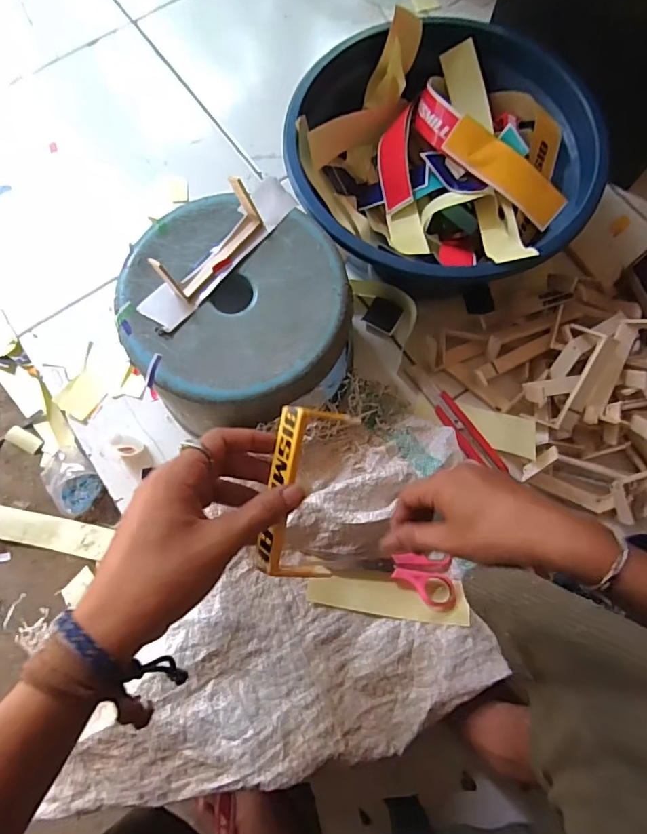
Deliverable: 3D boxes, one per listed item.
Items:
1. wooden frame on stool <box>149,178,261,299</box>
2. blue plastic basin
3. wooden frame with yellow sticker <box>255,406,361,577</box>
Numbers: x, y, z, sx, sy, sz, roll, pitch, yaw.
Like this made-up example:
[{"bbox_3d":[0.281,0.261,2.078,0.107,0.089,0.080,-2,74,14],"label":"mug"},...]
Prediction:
[{"bbox_3d":[-0.108,-0.166,0.466,0.118,0.053,0.017,-49,37,-10],"label":"wooden frame on stool"},{"bbox_3d":[0.138,-0.306,0.598,0.338,0.122,0.323,0,74,-1],"label":"blue plastic basin"},{"bbox_3d":[-0.012,0.051,0.331,0.054,0.015,0.113,7,89,1],"label":"wooden frame with yellow sticker"}]

